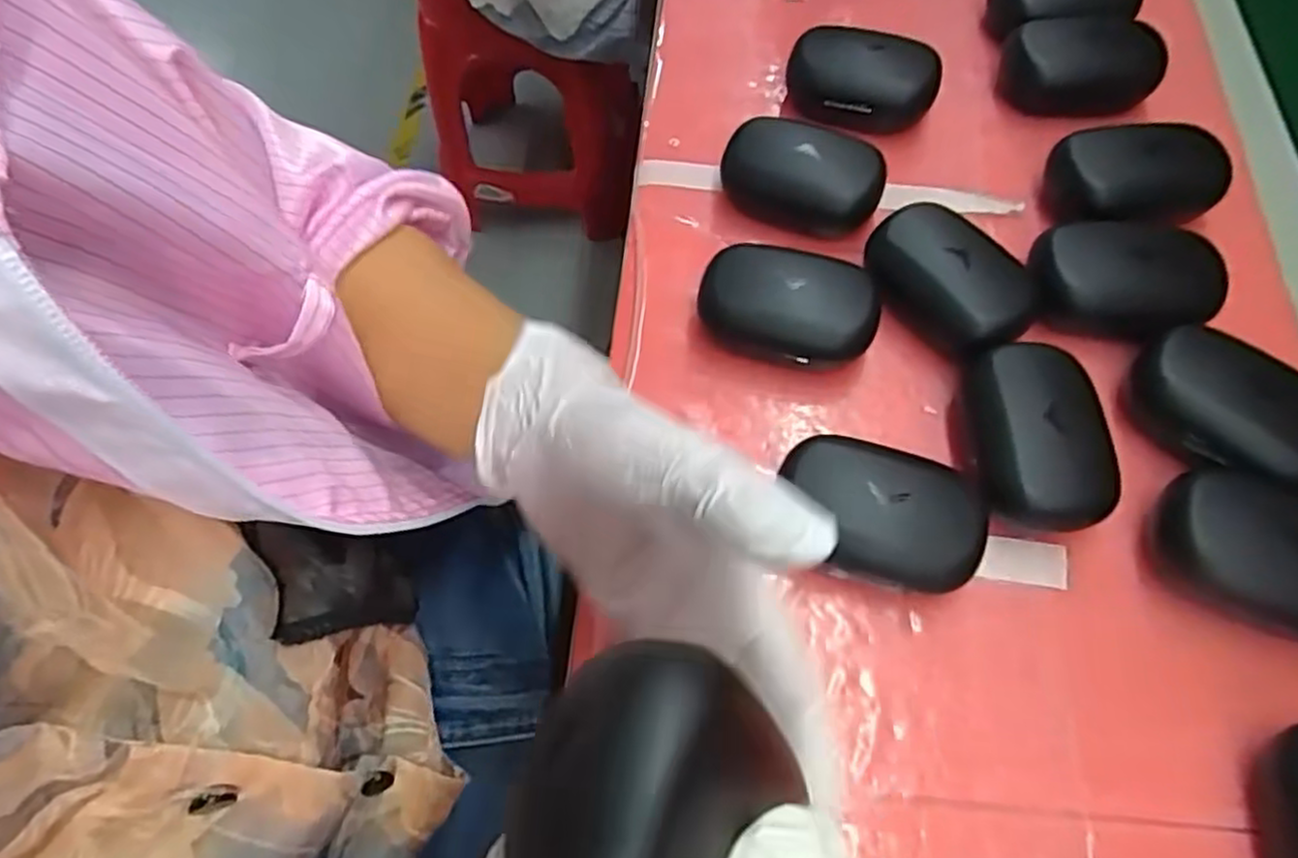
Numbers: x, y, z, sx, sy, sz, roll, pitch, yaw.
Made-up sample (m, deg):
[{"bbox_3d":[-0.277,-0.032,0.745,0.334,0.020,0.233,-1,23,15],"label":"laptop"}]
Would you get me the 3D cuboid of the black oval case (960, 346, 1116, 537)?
[{"bbox_3d":[0.168,0.005,0.322,0.055,0.039,0.084,-3,63,2],"label":"black oval case"}]

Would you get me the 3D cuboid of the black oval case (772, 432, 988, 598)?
[{"bbox_3d":[0.096,0.038,0.308,0.081,0.037,0.054,21,66,13],"label":"black oval case"}]

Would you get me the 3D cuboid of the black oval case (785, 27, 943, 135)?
[{"bbox_3d":[0.124,-0.203,0.423,0.082,0.031,0.049,20,66,13],"label":"black oval case"}]

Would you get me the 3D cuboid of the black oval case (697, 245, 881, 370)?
[{"bbox_3d":[0.068,-0.059,0.357,0.085,0.037,0.057,13,65,9],"label":"black oval case"}]

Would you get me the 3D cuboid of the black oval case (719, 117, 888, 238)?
[{"bbox_3d":[0.083,-0.136,0.393,0.085,0.040,0.047,25,67,15],"label":"black oval case"}]

